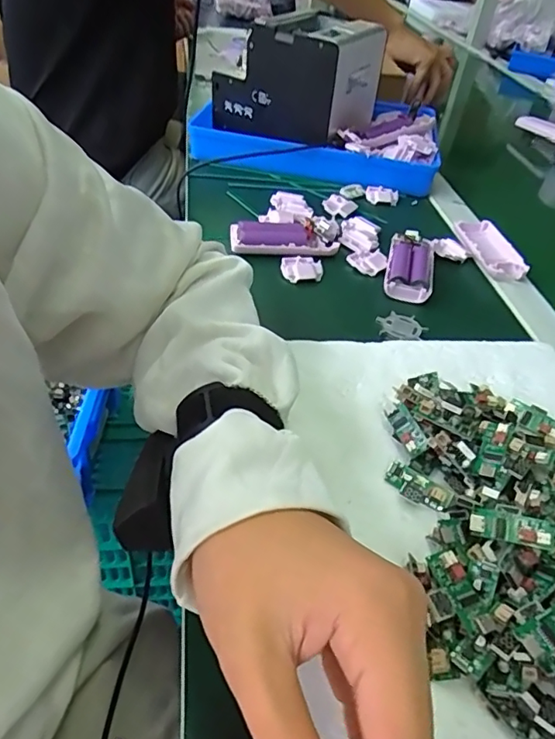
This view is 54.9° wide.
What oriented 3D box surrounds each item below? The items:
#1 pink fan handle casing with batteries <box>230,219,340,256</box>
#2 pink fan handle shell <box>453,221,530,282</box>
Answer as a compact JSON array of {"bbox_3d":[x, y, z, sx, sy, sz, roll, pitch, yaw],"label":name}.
[{"bbox_3d":[0.007,-0.130,0.531,0.104,0.021,0.042,1,42,-6],"label":"pink fan handle casing with batteries"},{"bbox_3d":[0.221,-0.128,0.568,0.048,0.021,0.112,0,42,-6],"label":"pink fan handle shell"}]

